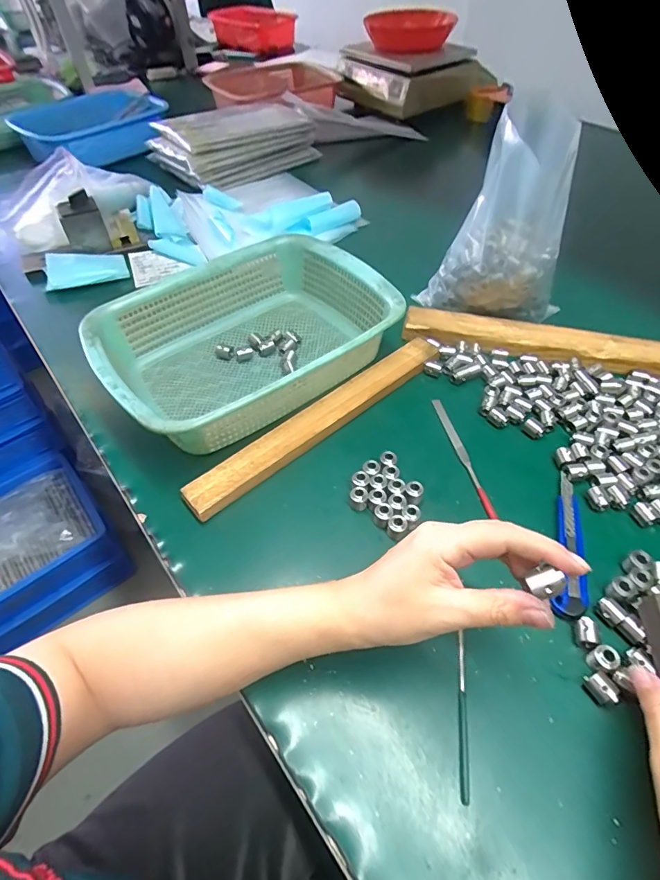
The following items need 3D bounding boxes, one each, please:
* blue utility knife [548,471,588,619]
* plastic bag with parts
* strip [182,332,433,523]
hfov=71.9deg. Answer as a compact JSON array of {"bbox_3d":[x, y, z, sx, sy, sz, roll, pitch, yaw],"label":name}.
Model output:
[{"bbox_3d":[0.198,0.083,0.375,0.026,0.010,0.132,16,55,15],"label":"blue utility knife"},{"bbox_3d":[0.187,-0.221,0.484,0.161,0.202,0.065,9,53,10],"label":"plastic bag with parts"},{"bbox_3d":[-0.005,-0.026,0.458,0.312,0.014,0.036,-37,59,-23],"label":"strip"}]

